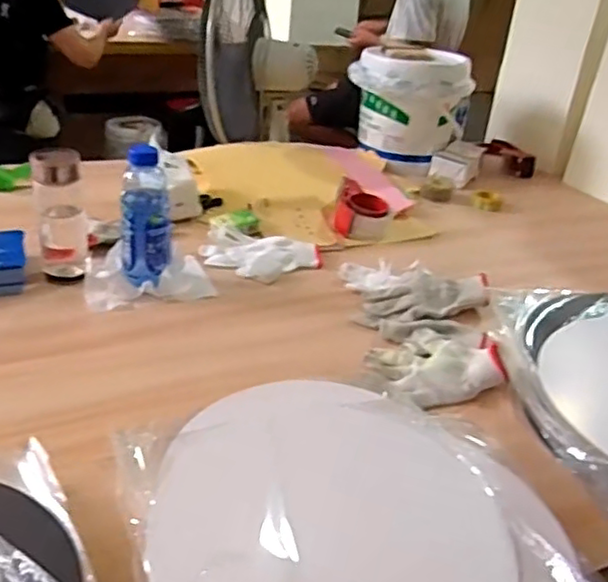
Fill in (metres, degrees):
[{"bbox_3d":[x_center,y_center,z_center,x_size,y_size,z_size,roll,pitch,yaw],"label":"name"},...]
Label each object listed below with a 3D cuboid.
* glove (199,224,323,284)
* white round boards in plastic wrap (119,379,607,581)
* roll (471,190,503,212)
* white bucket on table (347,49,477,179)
[{"bbox_3d":[-0.075,-0.061,1.060,0.195,0.019,0.135,12,30,11],"label":"glove"},{"bbox_3d":[0.046,0.199,0.560,0.359,0.027,0.388,4,29,-2],"label":"white round boards in plastic wrap"},{"bbox_3d":[0.395,-0.194,1.385,0.061,0.024,0.067,18,31,21],"label":"roll"},{"bbox_3d":[0.249,-0.439,1.549,0.279,0.245,0.225,12,30,11],"label":"white bucket on table"}]

